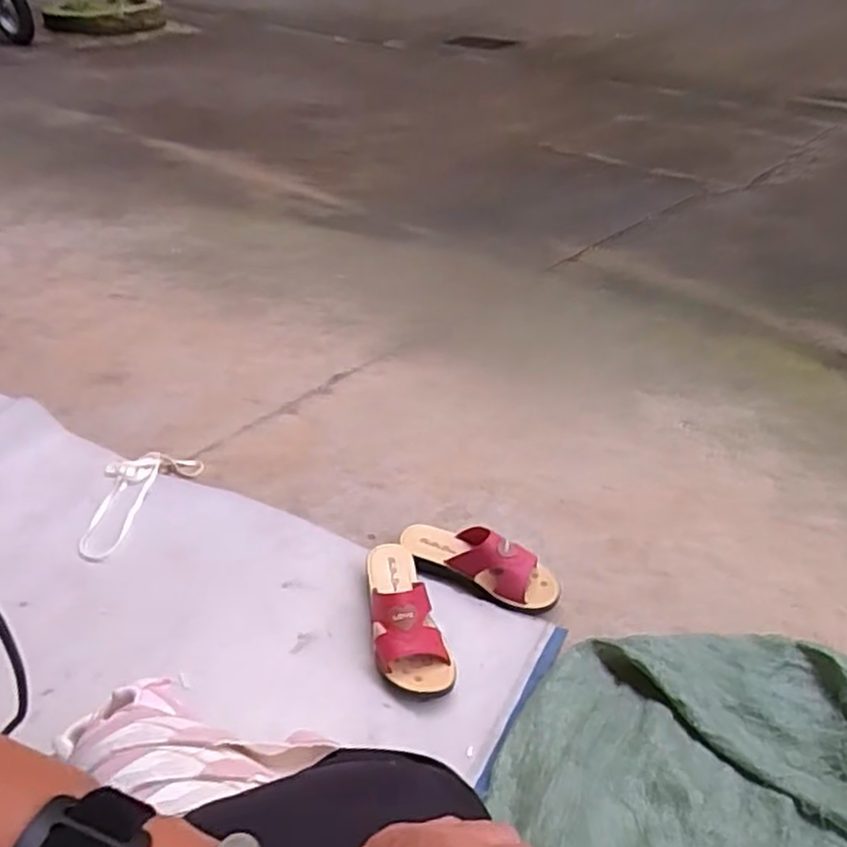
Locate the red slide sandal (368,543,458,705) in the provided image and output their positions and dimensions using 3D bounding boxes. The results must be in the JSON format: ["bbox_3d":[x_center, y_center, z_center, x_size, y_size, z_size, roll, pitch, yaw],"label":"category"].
[{"bbox_3d":[-0.026,0.236,0.917,0.087,0.081,0.232,-7,38,-11],"label":"red slide sandal"}]

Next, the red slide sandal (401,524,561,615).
[{"bbox_3d":[0.078,0.188,0.995,0.230,0.075,0.078,20,40,23],"label":"red slide sandal"}]

